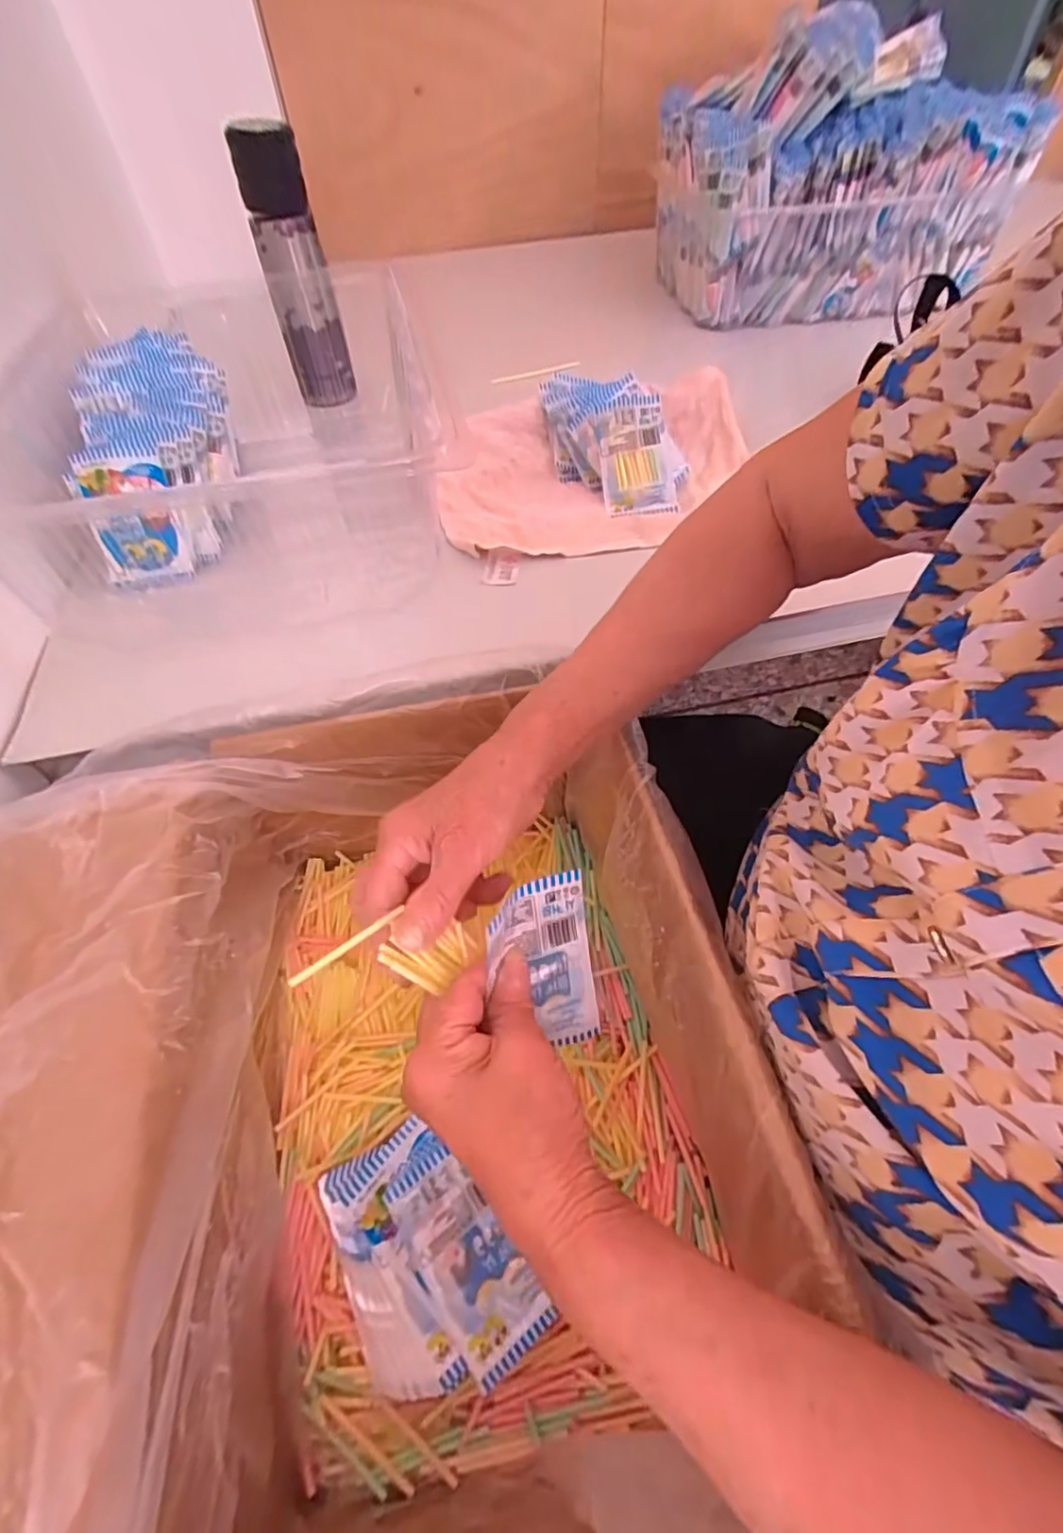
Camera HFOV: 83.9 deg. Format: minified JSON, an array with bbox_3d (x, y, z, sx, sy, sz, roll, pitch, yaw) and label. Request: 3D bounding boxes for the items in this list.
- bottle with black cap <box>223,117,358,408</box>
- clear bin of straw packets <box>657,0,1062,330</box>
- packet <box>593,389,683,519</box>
[{"bbox_3d":[-0.252,-0.529,0.640,0.067,0.220,0.062,-10,54,-2],"label":"bottle with black cap"},{"bbox_3d":[0.383,-0.773,0.779,0.384,0.236,0.303,-11,54,-2],"label":"clear bin of straw packets"},{"bbox_3d":[0.099,-0.282,0.542,0.069,0.098,0.015,-7,12,-1],"label":"packet"}]

